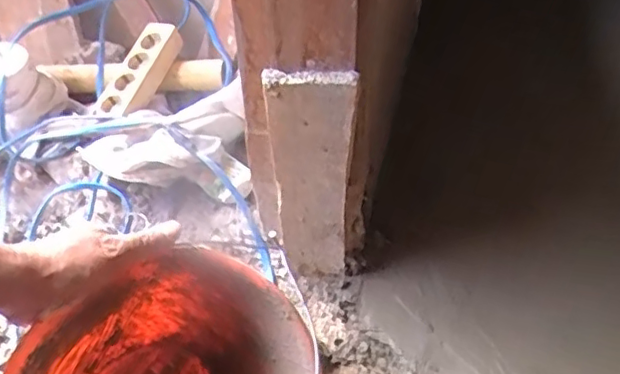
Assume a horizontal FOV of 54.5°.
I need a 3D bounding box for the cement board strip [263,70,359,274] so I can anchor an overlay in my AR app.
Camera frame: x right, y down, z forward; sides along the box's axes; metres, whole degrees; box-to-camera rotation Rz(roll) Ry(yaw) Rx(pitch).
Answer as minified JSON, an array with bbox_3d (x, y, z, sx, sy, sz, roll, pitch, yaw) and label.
[{"bbox_3d":[0.002,-0.005,0.671,0.089,0.281,0.016,10,44,12],"label":"cement board strip"}]

